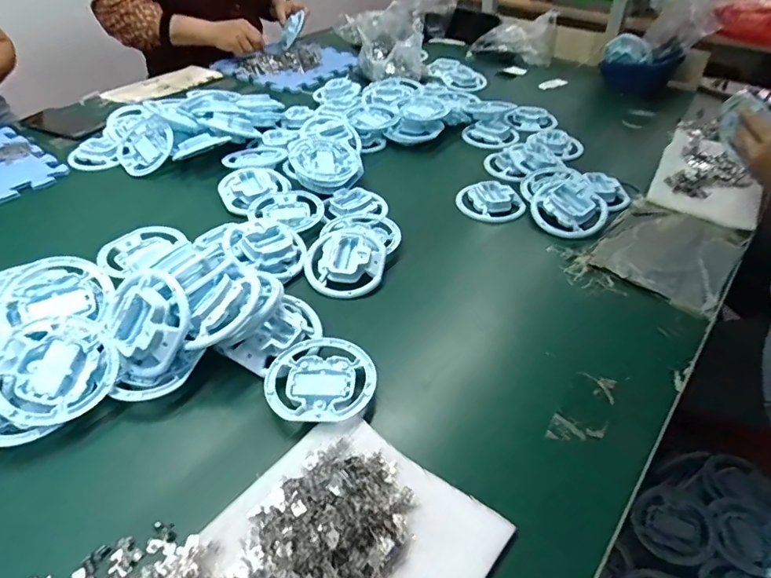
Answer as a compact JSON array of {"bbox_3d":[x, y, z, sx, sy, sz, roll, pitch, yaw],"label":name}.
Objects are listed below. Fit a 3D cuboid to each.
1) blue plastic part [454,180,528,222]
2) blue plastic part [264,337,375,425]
[{"bbox_3d":[0.159,-0.132,0.763,0.090,0.025,0.087,-6,41,-7],"label":"blue plastic part"},{"bbox_3d":[-0.064,0.089,0.498,0.105,0.013,0.100,0,41,0],"label":"blue plastic part"}]

